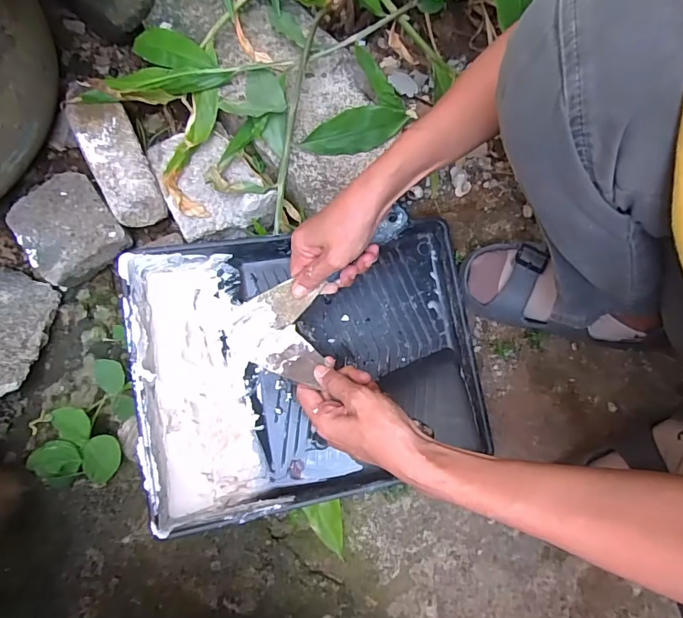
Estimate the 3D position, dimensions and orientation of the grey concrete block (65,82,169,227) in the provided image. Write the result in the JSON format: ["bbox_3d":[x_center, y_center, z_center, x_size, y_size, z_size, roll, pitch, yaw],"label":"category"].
[{"bbox_3d":[-0.277,-0.193,0.548,0.065,0.051,0.187,-27,77,-8],"label":"grey concrete block"}]

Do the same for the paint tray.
[{"bbox_3d":[-0.028,0.060,0.487,0.346,0.104,0.270,-10,76,-4],"label":"paint tray"}]

